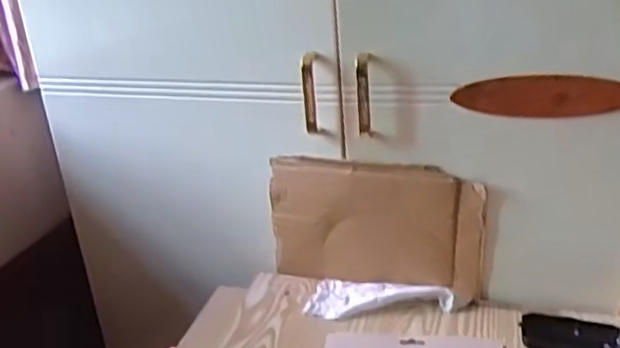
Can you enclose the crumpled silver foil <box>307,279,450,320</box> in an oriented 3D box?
[{"bbox_3d":[0.086,0.159,0.822,0.177,0.016,0.072,3,24,18],"label":"crumpled silver foil"}]

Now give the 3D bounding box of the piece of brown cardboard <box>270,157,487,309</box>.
[{"bbox_3d":[0.082,0.066,0.835,0.270,0.174,0.031,5,28,23],"label":"piece of brown cardboard"}]

